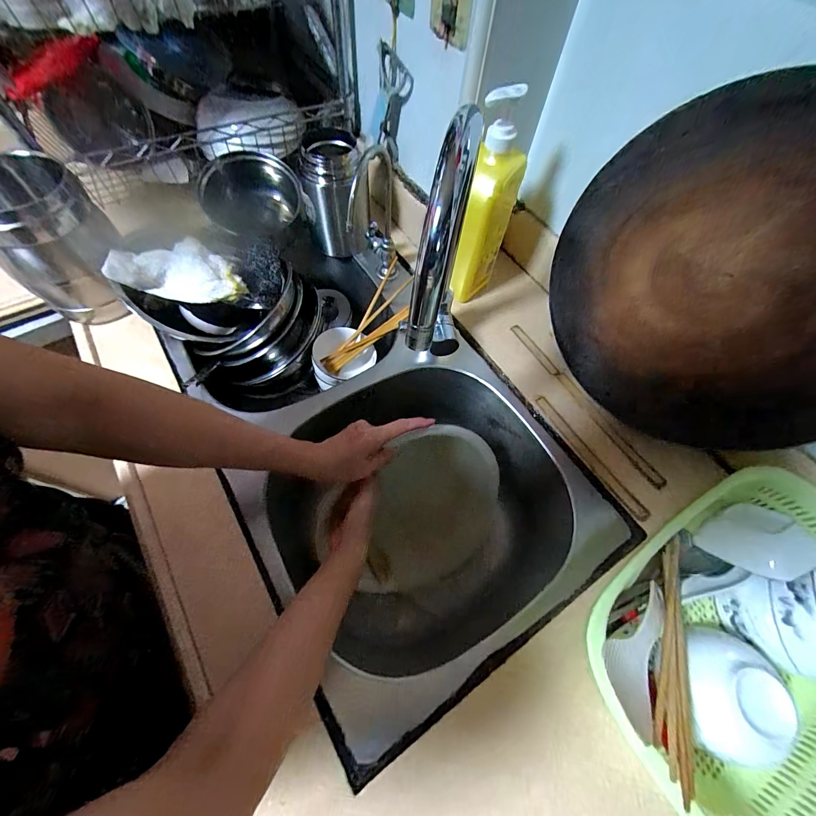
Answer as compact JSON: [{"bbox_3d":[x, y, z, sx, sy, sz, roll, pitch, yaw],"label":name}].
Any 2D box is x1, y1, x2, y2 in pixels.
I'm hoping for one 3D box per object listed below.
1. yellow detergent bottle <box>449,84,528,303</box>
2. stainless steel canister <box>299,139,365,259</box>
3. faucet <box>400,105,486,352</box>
[{"bbox_3d":[0.111,-0.270,0.505,0.063,0.275,0.051,15,63,6],"label":"yellow detergent bottle"},{"bbox_3d":[-0.123,-0.349,0.610,0.098,0.167,0.080,-11,63,-7],"label":"stainless steel canister"},{"bbox_3d":[0.037,-0.120,0.376,0.041,0.291,0.192,17,64,5],"label":"faucet"}]

